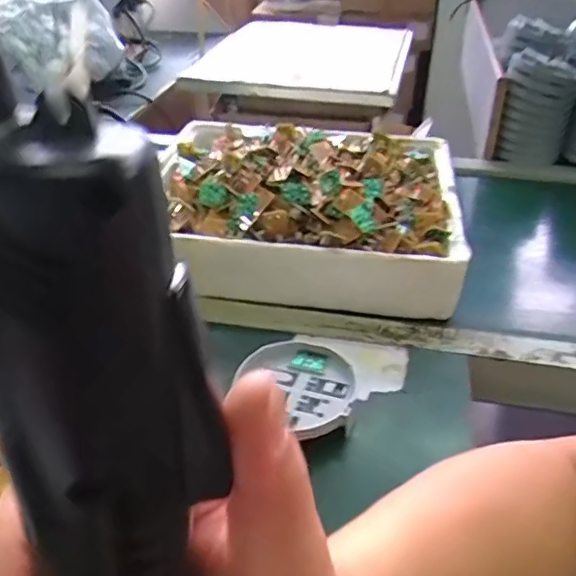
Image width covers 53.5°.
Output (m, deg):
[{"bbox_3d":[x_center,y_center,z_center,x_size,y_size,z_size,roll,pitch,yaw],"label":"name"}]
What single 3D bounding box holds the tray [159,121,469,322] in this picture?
[{"bbox_3d":[0.020,-0.119,0.710,0.360,0.110,0.338,3,36,5],"label":"tray"}]

